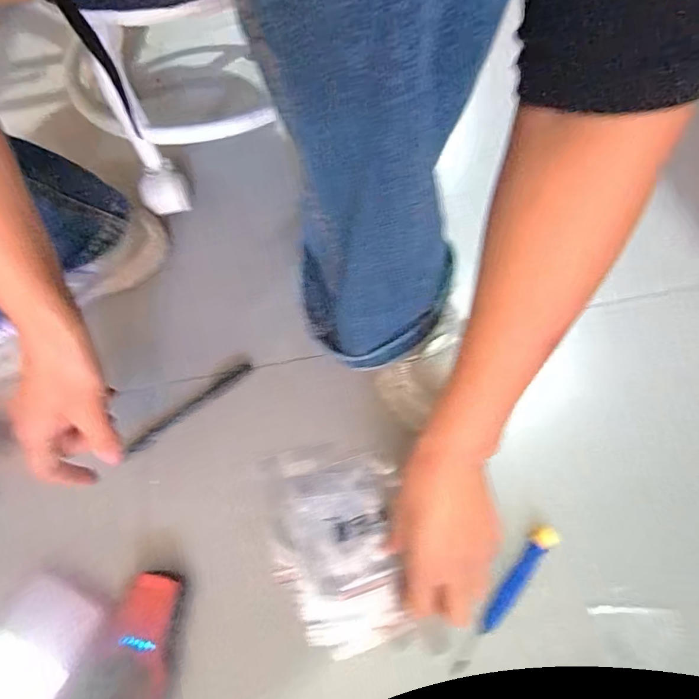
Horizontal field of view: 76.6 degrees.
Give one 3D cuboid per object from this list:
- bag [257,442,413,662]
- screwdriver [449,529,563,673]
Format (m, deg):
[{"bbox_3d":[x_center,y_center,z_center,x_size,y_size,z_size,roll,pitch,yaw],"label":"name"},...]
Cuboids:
[{"bbox_3d":[-0.011,0.153,0.364,0.110,0.019,0.157,-13,63,-3],"label":"bag"},{"bbox_3d":[0.115,0.182,0.326,0.015,0.010,0.124,39,72,20],"label":"screwdriver"}]

